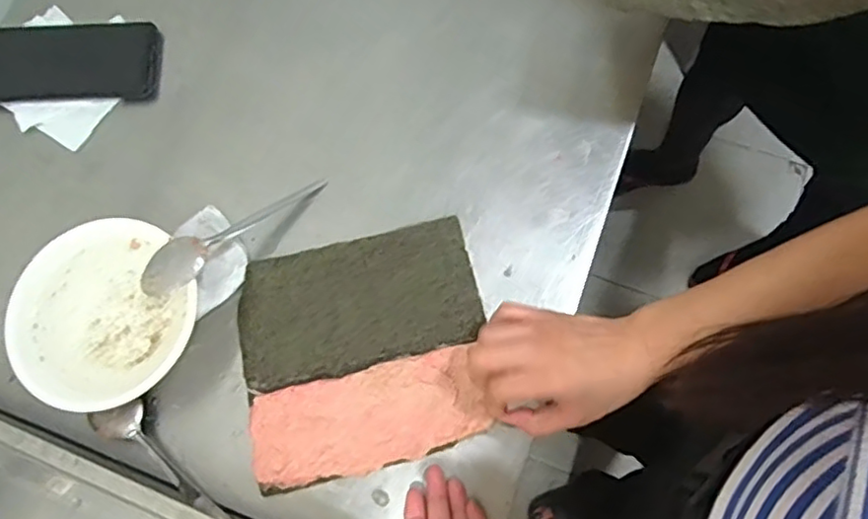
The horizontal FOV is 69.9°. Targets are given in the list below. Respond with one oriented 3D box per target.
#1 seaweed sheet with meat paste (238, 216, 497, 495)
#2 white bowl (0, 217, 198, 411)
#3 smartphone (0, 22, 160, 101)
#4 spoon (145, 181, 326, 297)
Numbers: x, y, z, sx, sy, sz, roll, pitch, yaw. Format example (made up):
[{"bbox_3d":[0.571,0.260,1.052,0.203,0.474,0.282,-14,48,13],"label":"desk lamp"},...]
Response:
[{"bbox_3d":[-0.055,0.069,0.487,0.192,0.019,0.174,-14,72,-3],"label":"seaweed sheet with meat paste"},{"bbox_3d":[-0.257,0.046,0.495,0.136,0.046,0.139,-1,71,2],"label":"white bowl"},{"bbox_3d":[-0.346,-0.187,0.588,0.165,0.018,0.074,-2,71,1],"label":"smartphone"},{"bbox_3d":[-0.161,-0.023,0.508,0.163,0.023,0.033,-37,73,-29],"label":"spoon"}]

